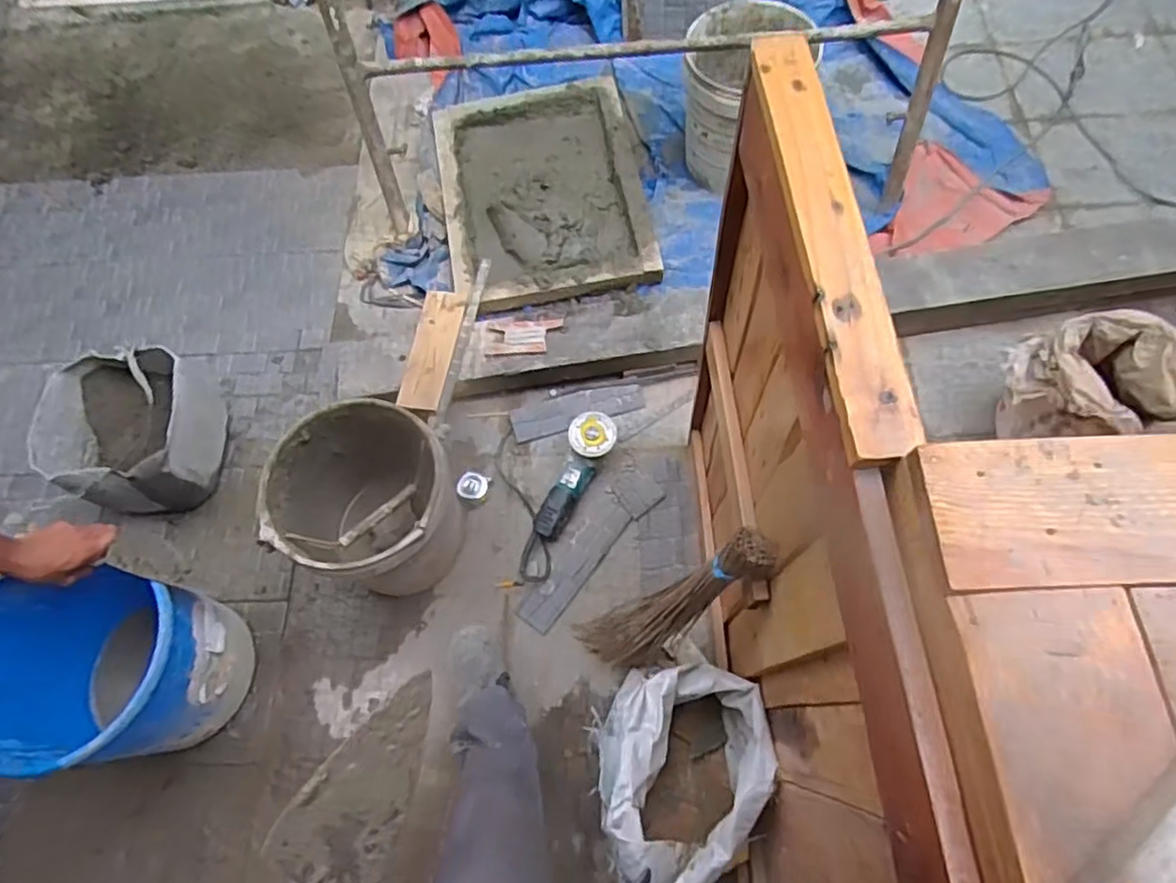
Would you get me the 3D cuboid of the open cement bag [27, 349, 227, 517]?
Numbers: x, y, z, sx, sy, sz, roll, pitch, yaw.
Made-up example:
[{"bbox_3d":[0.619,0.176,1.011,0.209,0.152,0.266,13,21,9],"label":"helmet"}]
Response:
[{"bbox_3d":[-0.920,-0.014,1.382,0.283,0.238,0.321,7,68,6],"label":"open cement bag"}]

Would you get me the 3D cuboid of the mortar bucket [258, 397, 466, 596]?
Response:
[{"bbox_3d":[-0.388,0.116,1.260,0.296,0.338,0.292,-1,70,2],"label":"mortar bucket"}]

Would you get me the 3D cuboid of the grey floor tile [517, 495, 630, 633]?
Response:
[{"bbox_3d":[-0.023,0.250,1.364,0.071,0.010,0.295,36,75,14],"label":"grey floor tile"}]

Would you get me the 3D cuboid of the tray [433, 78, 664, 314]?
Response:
[{"bbox_3d":[-0.110,-0.618,1.657,0.493,0.066,0.637,-11,70,-2],"label":"tray"}]

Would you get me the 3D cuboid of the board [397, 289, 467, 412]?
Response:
[{"bbox_3d":[-0.334,-0.201,1.440,0.095,0.018,0.280,7,68,6],"label":"board"}]

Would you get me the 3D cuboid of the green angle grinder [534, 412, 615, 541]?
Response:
[{"bbox_3d":[-0.023,0.075,1.387,0.103,0.094,0.267,18,69,11],"label":"green angle grinder"}]

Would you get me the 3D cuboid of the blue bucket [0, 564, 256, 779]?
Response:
[{"bbox_3d":[-0.804,0.384,1.140,0.324,0.295,0.307,9,68,7],"label":"blue bucket"}]

